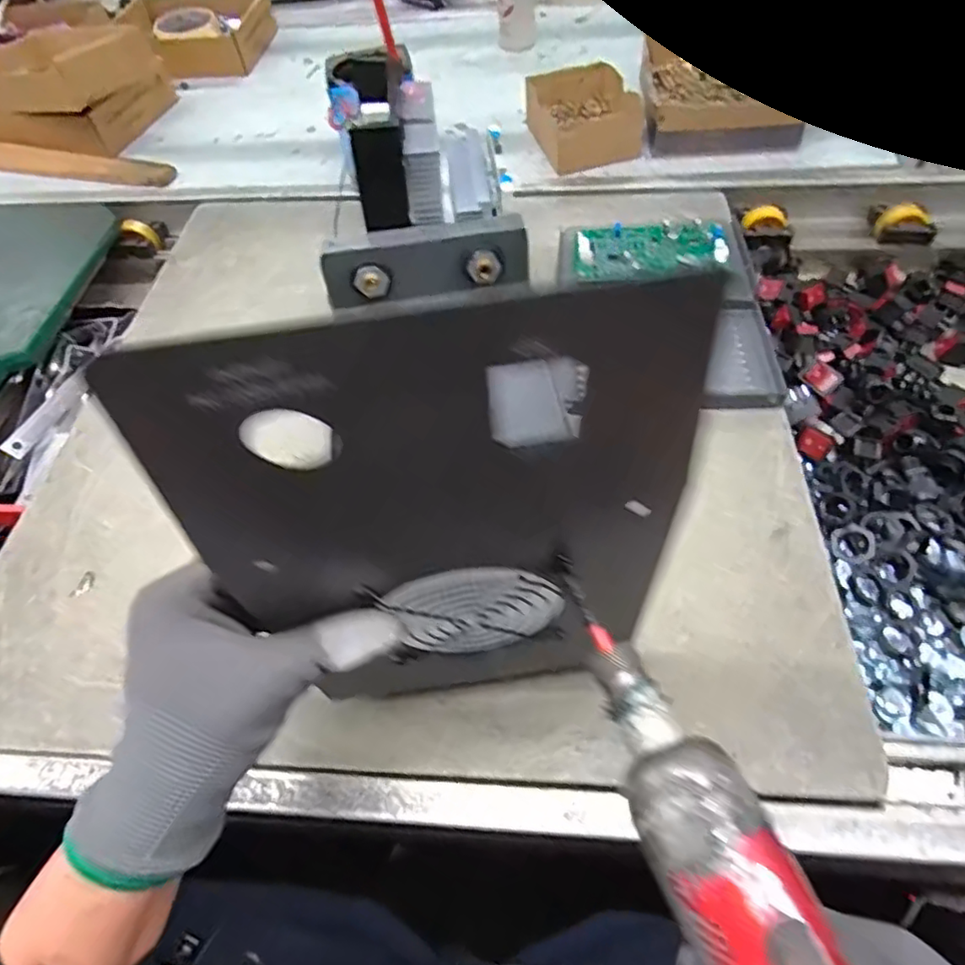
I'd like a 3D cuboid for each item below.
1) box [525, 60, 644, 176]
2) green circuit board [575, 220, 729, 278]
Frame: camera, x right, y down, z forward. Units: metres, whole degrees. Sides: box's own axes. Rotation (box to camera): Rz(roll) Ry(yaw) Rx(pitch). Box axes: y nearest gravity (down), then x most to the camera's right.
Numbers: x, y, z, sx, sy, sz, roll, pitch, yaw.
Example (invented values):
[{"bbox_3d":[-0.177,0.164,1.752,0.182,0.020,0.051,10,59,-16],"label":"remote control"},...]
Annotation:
[{"bbox_3d":[0.121,-0.429,0.729,0.111,0.054,0.141,-14,56,-5],"label":"box"},{"bbox_3d":[0.153,-0.215,0.570,0.132,0.011,0.053,-5,70,6],"label":"green circuit board"}]

